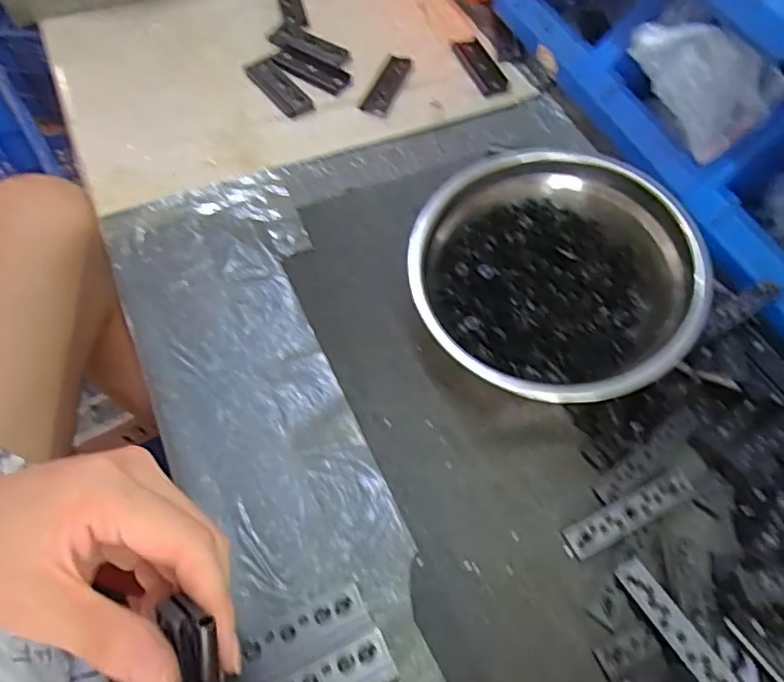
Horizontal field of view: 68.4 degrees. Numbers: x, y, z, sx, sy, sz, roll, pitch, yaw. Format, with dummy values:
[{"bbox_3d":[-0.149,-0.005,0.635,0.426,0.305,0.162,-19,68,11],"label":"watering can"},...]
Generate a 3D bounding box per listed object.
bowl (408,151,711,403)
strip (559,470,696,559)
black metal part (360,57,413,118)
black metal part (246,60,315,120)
[{"bbox_3d":[0.109,-0.039,0.412,0.173,0.084,0.184,1,61,-1],"label":"bowl"},{"bbox_3d":[0.153,0.110,0.368,0.091,0.004,0.020,-24,64,-9],"label":"strip"},{"bbox_3d":[-0.002,-0.254,0.573,0.028,0.004,0.082,22,67,7],"label":"black metal part"},{"bbox_3d":[-0.108,-0.244,0.558,0.028,0.012,0.079,-35,67,-19],"label":"black metal part"}]

